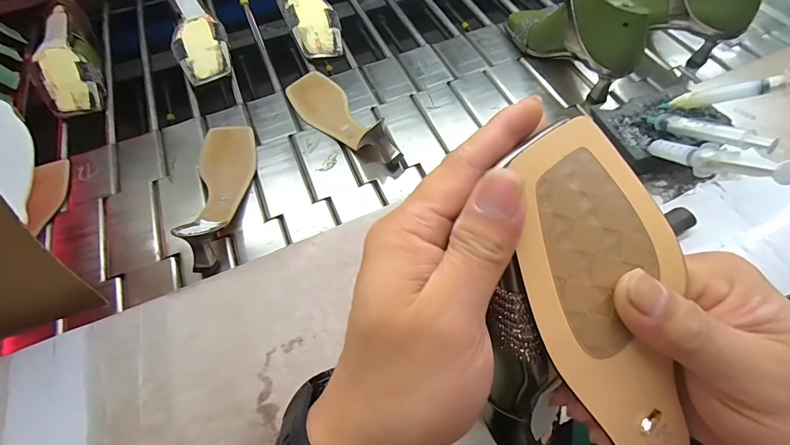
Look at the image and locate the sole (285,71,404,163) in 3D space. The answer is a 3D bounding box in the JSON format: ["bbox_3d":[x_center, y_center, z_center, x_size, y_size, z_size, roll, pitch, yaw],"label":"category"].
[{"bbox_3d":[-0.077,-0.158,0.524,0.073,0.046,0.223,-40,68,-19],"label":"sole"}]

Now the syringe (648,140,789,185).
[{"bbox_3d":[0.258,-0.052,0.313,0.012,0.025,0.154,5,18,3],"label":"syringe"}]

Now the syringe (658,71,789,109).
[{"bbox_3d":[0.364,-0.137,0.367,0.163,0.021,0.012,-5,56,36],"label":"syringe"}]

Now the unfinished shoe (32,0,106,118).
[{"bbox_3d":[-0.513,-0.256,0.586,0.079,0.057,0.217,-24,64,-11],"label":"unfinished shoe"}]

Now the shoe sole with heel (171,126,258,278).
[{"bbox_3d":[-0.213,-0.052,0.461,0.075,0.061,0.225,-13,62,-6],"label":"shoe sole with heel"}]

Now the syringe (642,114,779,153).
[{"bbox_3d":[0.302,-0.090,0.367,0.015,0.022,0.112,-29,35,-14],"label":"syringe"}]

